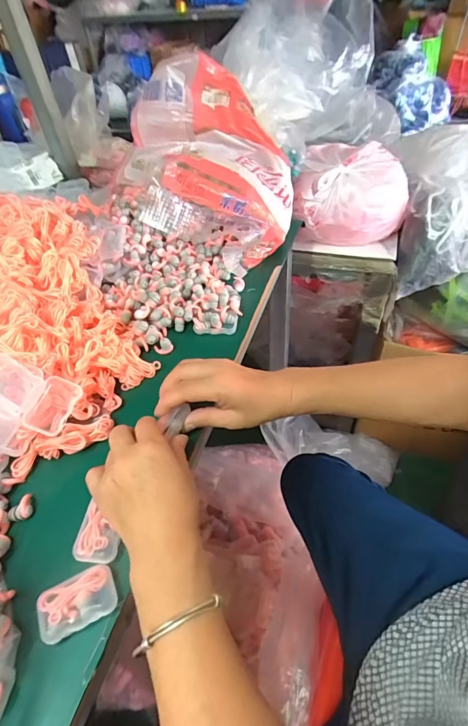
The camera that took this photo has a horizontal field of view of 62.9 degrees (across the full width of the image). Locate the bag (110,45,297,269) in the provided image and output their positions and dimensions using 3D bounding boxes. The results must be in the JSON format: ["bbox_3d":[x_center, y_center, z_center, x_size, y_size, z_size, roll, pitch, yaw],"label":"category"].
[{"bbox_3d":[-0.046,-0.302,0.578,0.264,0.189,0.233,14,51,17],"label":"bag"}]

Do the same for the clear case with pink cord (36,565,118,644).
[{"bbox_3d":[-0.117,0.182,0.291,0.053,0.022,0.036,-22,50,-14],"label":"clear case with pink cord"}]

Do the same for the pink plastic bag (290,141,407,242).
[{"bbox_3d":[0.222,-0.322,0.725,0.196,0.123,0.183,9,50,14],"label":"pink plastic bag"}]

